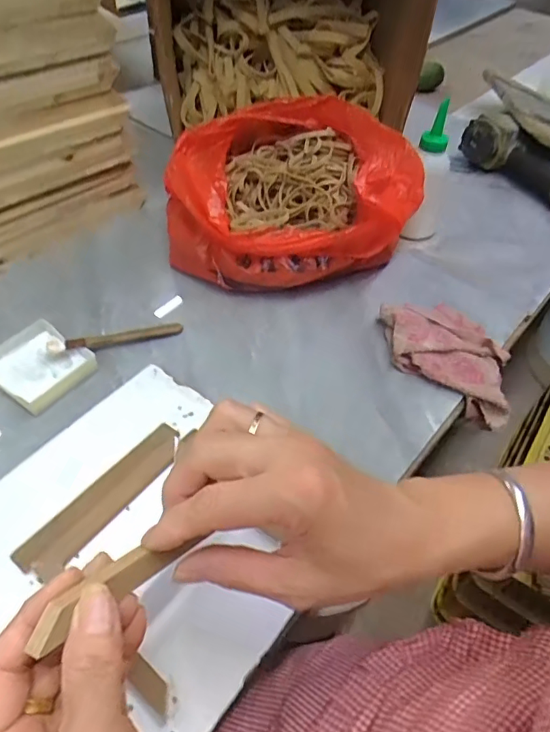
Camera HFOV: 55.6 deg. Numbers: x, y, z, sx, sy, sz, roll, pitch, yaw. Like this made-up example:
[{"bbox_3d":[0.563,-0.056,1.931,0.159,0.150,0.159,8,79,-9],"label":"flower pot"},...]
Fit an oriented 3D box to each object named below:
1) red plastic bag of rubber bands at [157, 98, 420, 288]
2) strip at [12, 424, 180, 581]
[{"bbox_3d":[0.013,-0.187,0.564,0.247,0.131,0.207,-7,50,-11],"label":"red plastic bag of rubber bands"},{"bbox_3d":[-0.124,0.094,0.386,0.036,0.011,0.138,33,54,22],"label":"strip"}]

